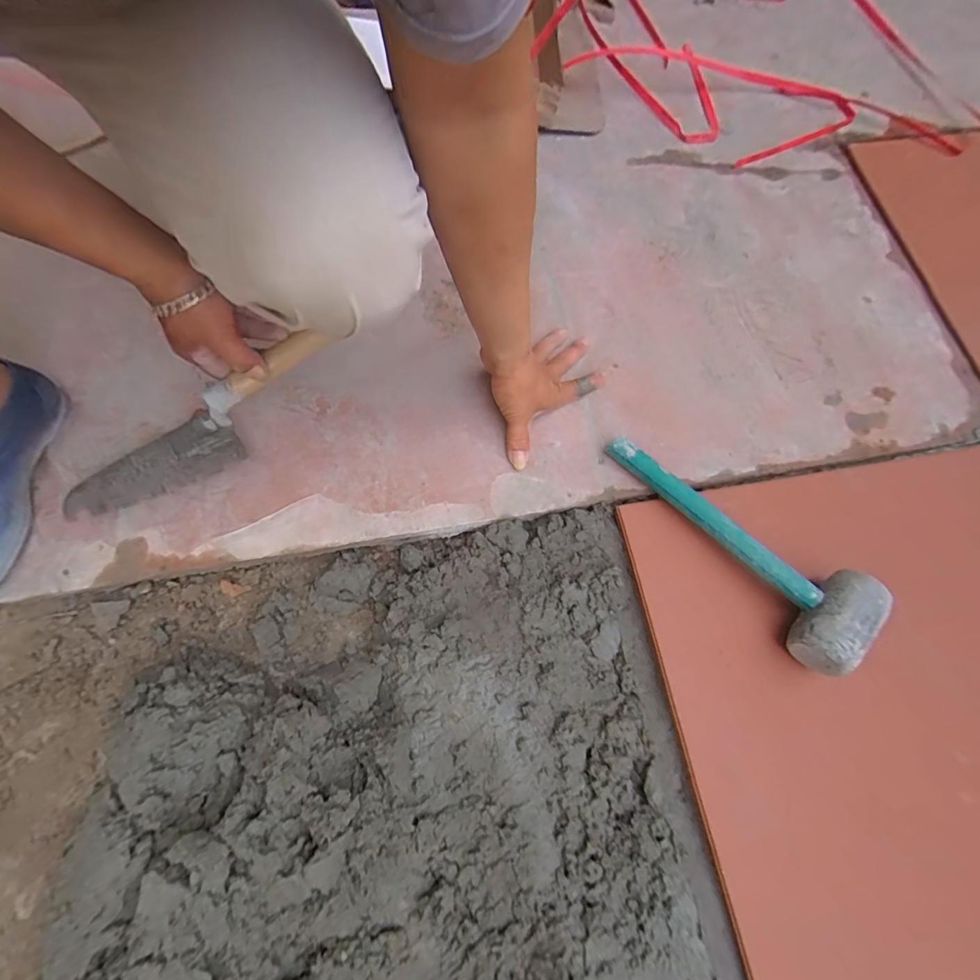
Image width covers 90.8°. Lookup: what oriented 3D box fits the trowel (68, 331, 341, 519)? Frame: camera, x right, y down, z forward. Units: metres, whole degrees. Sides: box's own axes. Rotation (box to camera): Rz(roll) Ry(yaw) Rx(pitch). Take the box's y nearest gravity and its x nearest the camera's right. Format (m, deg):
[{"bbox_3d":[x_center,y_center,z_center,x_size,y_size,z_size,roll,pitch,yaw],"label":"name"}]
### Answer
[{"bbox_3d":[-0.278,-0.068,0.477,0.277,0.060,0.072,-38,75,1],"label":"trowel"}]

